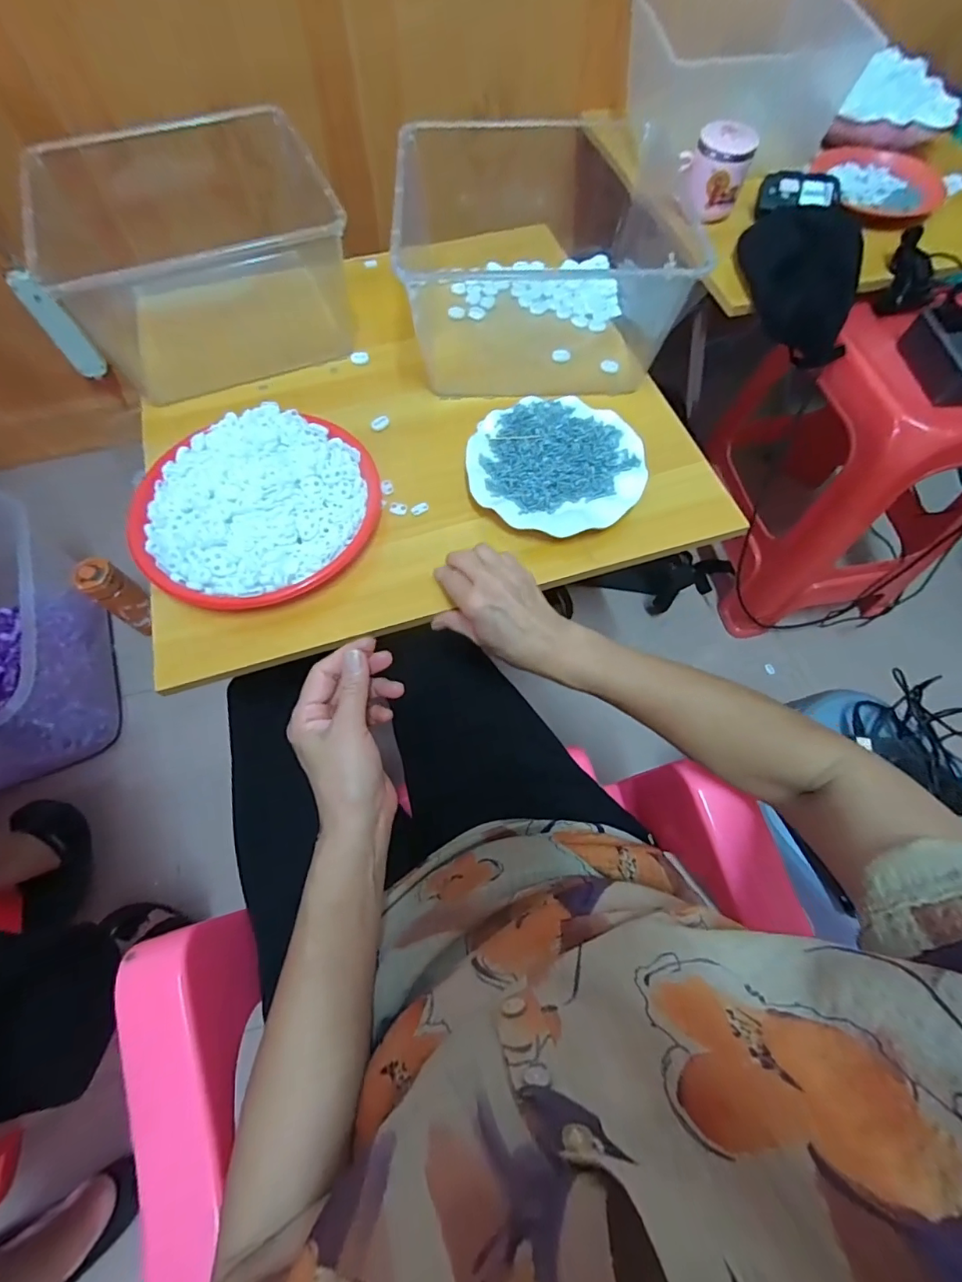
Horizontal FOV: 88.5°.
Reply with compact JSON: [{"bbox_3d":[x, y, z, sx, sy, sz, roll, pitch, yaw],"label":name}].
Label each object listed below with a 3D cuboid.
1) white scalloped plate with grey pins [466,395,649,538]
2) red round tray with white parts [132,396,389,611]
[{"bbox_3d":[0.080,-0.188,0.533,0.182,0.021,0.172,0,66,0],"label":"white scalloped plate with grey pins"},{"bbox_3d":[-0.225,-0.138,0.500,0.231,0.044,0.215,0,66,0],"label":"red round tray with white parts"}]

